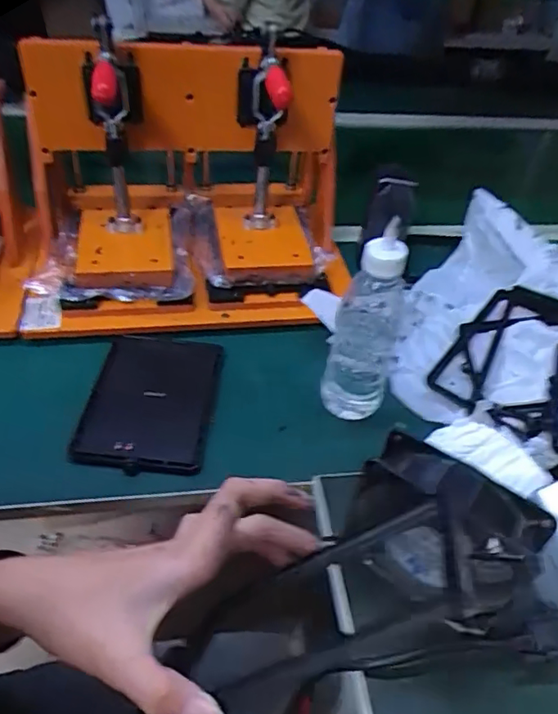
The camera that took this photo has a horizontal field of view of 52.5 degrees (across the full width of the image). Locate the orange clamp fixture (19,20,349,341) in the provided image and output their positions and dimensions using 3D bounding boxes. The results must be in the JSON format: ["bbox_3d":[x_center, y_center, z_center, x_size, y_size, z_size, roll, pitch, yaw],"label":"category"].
[{"bbox_3d":[-0.096,-0.195,0.625,0.370,0.240,0.228,-2,44,-9],"label":"orange clamp fixture"}]

